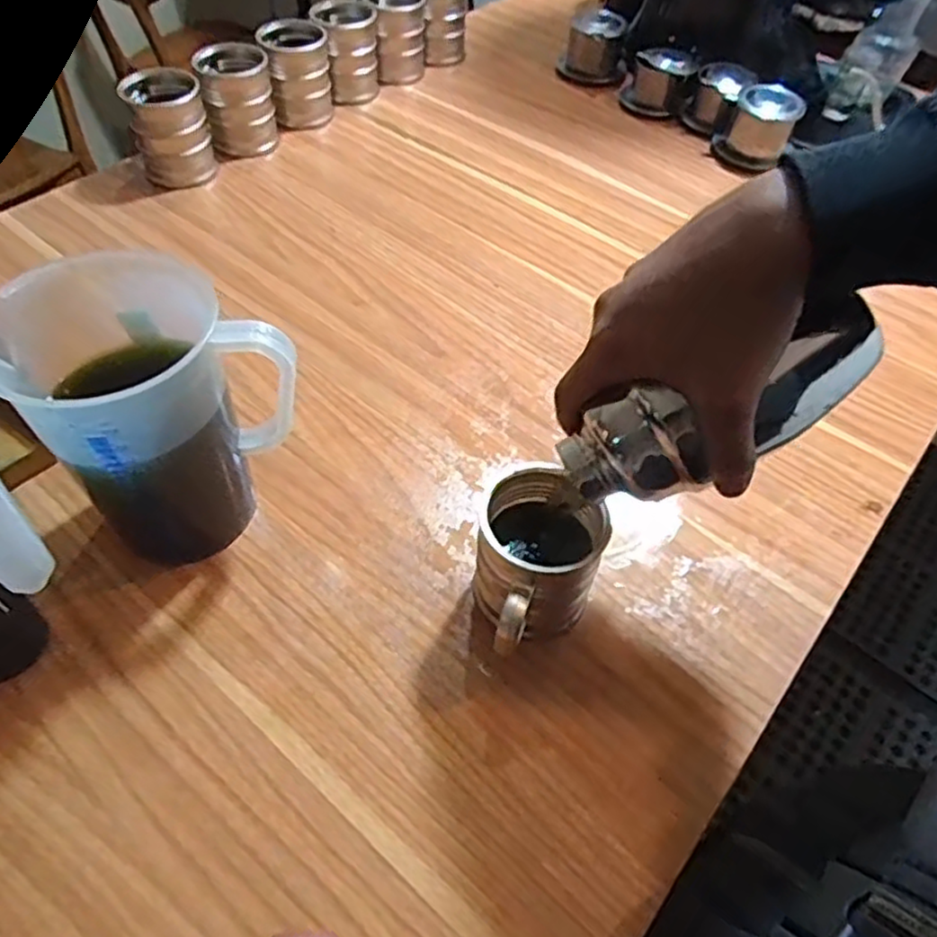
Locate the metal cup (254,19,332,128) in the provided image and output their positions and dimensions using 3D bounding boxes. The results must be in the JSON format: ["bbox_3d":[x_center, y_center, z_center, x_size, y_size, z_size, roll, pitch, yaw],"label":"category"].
[{"bbox_3d":[-0.195,-0.453,0.802,0.070,0.095,0.070,1,52,-2],"label":"metal cup"}]

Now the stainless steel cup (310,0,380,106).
[{"bbox_3d":[-0.146,-0.502,0.836,0.074,0.093,0.083,-7,53,-8],"label":"stainless steel cup"}]

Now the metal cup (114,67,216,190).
[{"bbox_3d":[-0.304,-0.346,0.714,0.072,0.092,0.065,-12,54,-12],"label":"metal cup"}]

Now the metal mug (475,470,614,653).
[{"bbox_3d":[0.035,0.061,0.419,0.072,0.087,0.099,27,56,17],"label":"metal mug"}]

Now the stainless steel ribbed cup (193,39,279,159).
[{"bbox_3d":[-0.248,-0.397,0.755,0.073,0.093,0.066,-11,54,-11],"label":"stainless steel ribbed cup"}]

